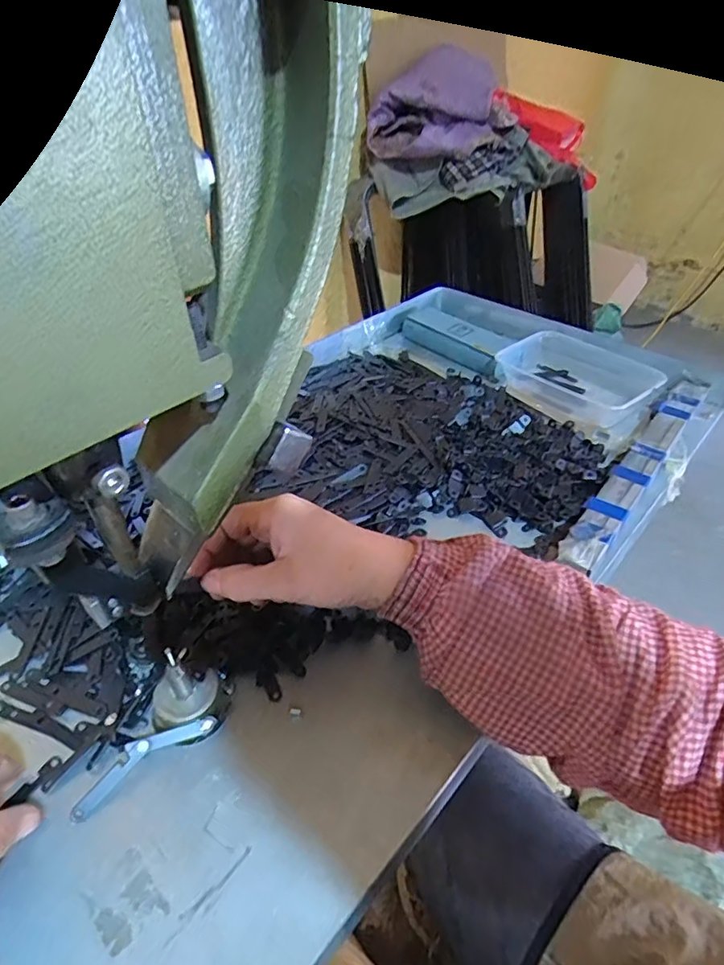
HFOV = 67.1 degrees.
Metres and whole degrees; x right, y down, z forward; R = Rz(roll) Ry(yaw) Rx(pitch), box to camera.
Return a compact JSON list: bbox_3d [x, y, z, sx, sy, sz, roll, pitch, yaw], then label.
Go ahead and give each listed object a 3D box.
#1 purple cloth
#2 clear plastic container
[{"bbox_3d":[0.150,-0.861,1.251,0.301,0.201,0.075,29,48,28],"label":"purple cloth"},{"bbox_3d":[0.249,-0.119,0.639,0.168,0.053,0.133,31,49,30],"label":"clear plastic container"}]

